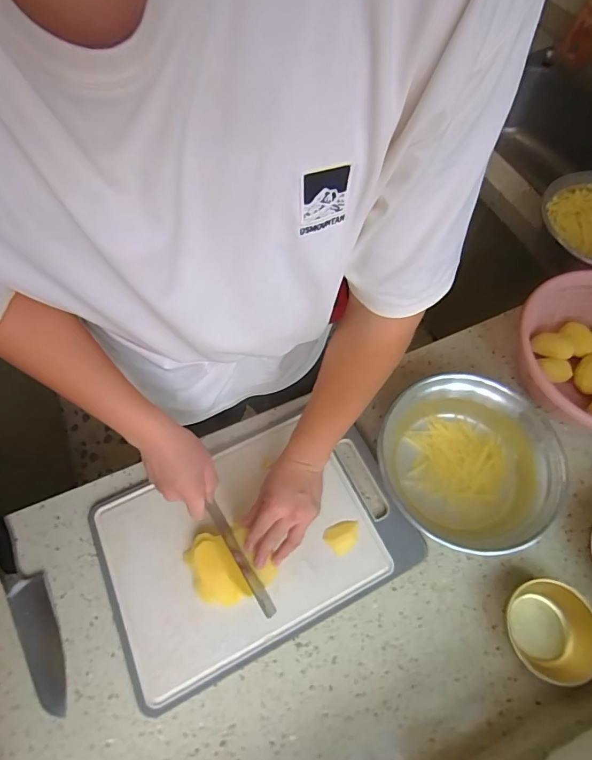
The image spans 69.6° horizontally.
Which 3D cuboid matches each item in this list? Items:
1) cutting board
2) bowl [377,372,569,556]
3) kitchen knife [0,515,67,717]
[{"bbox_3d":[-0.069,0.214,0.625,0.418,0.019,0.311,-24,67,-11],"label":"cutting board"},{"bbox_3d":[0.253,0.123,0.618,0.229,0.110,0.226,0,65,0],"label":"bowl"},{"bbox_3d":[-0.369,0.308,0.582,0.050,0.014,0.275,-31,69,-14],"label":"kitchen knife"}]

